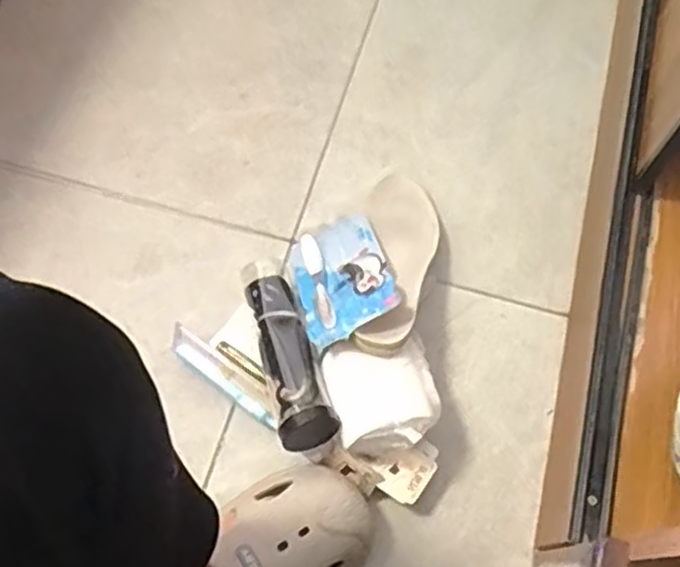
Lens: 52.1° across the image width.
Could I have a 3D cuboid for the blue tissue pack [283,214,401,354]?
[{"bbox_3d":[-0.002,-0.009,0.664,0.097,0.026,0.160,-28,38,2],"label":"blue tissue pack"}]

